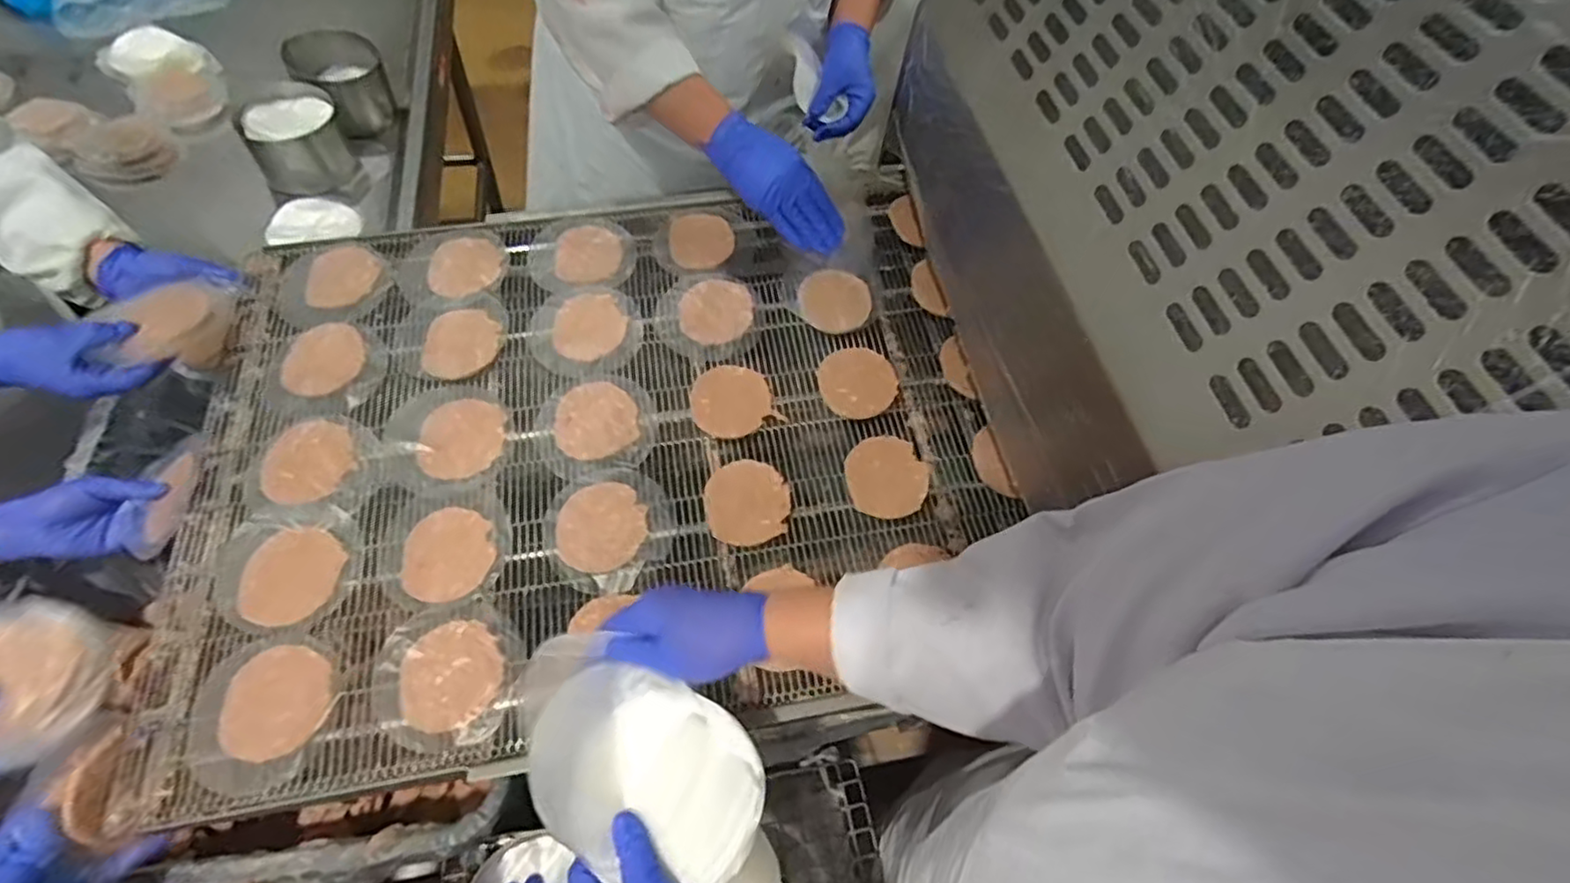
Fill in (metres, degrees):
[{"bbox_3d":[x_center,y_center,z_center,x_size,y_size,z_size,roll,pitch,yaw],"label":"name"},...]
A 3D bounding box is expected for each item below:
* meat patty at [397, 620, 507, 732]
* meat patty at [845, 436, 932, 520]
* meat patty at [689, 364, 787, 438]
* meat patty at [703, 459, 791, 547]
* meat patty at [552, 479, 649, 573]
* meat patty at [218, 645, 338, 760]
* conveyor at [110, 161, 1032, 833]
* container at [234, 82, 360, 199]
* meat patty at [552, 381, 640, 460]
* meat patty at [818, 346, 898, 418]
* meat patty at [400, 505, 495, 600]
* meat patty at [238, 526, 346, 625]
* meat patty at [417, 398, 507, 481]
[{"bbox_3d":[-0.281,0.196,0.576,0.083,0.004,0.081,4,59,-7],"label":"meat patty"},{"bbox_3d":[0.103,0.035,0.682,0.082,0.012,0.085,4,59,-7],"label":"meat patty"},{"bbox_3d":[-0.056,-0.045,0.722,0.085,0.005,0.083,-10,62,-15],"label":"meat patty"},{"bbox_3d":[-0.037,0.057,0.665,0.081,0.008,0.085,4,59,-7],"label":"meat patty"},{"bbox_3d":[-0.173,0.079,0.647,0.081,0.007,0.086,4,59,-7],"label":"meat patty"},{"bbox_3d":[-0.416,0.213,0.562,0.088,0.009,0.083,4,59,-7],"label":"meat patty"},{"bbox_3d":[-0.188,-0.015,0.702,0.779,0.037,0.603,-5,60,-12],"label":"conveyor"},{"bbox_3d":[-0.788,-0.481,1.120,0.136,0.115,0.156,-15,63,-17],"label":"container"},{"bbox_3d":[-0.194,-0.024,0.703,0.082,0.004,0.085,4,59,-7],"label":"meat patty"},{"bbox_3d":[0.078,-0.064,0.733,0.082,0.016,0.079,-12,62,-16],"label":"meat patty"},{"bbox_3d":[-0.309,0.102,0.630,0.078,0.005,0.086,0,59,-9],"label":"meat patty"},{"bbox_3d":[-0.438,0.118,0.609,0.075,0.010,0.085,8,59,-5],"label":"meat patty"},{"bbox_3d":[-0.324,-0.004,0.688,0.081,0.004,0.087,-3,60,-11],"label":"meat patty"}]

